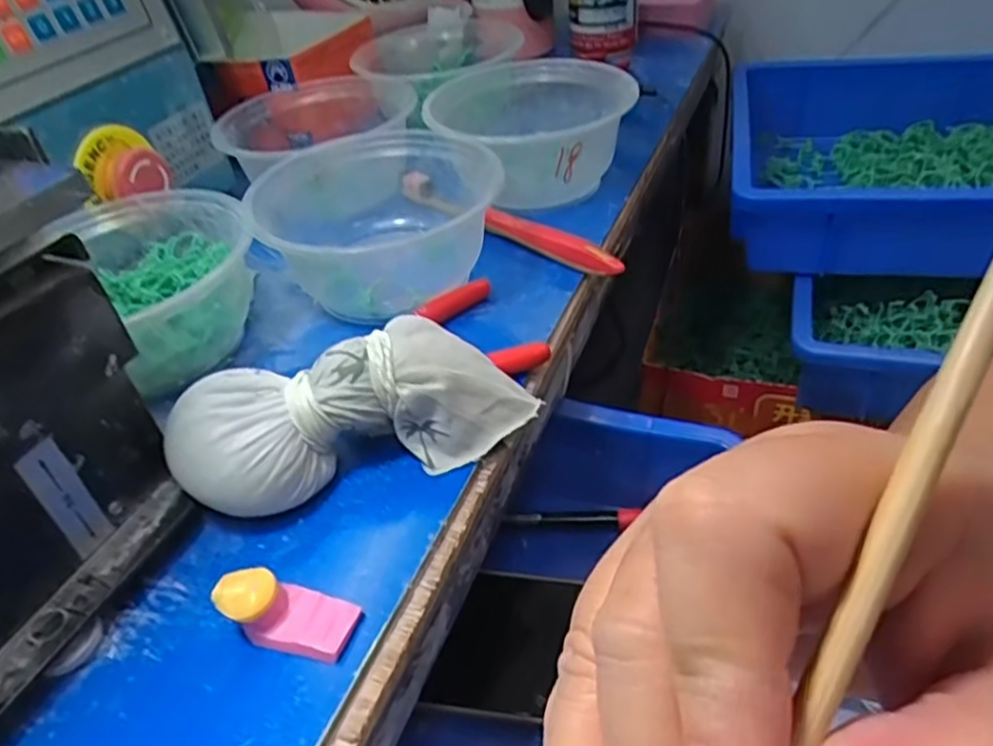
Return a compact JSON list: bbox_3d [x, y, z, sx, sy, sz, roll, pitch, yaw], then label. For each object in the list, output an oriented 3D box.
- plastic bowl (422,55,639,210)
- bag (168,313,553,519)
[{"bbox_3d":[0.022,-0.164,0.479,0.126,0.061,0.140,-3,40,5],"label":"plastic bowl"},{"bbox_3d":[-0.057,0.016,0.291,0.144,0.047,0.051,-18,41,-12],"label":"bag"}]

